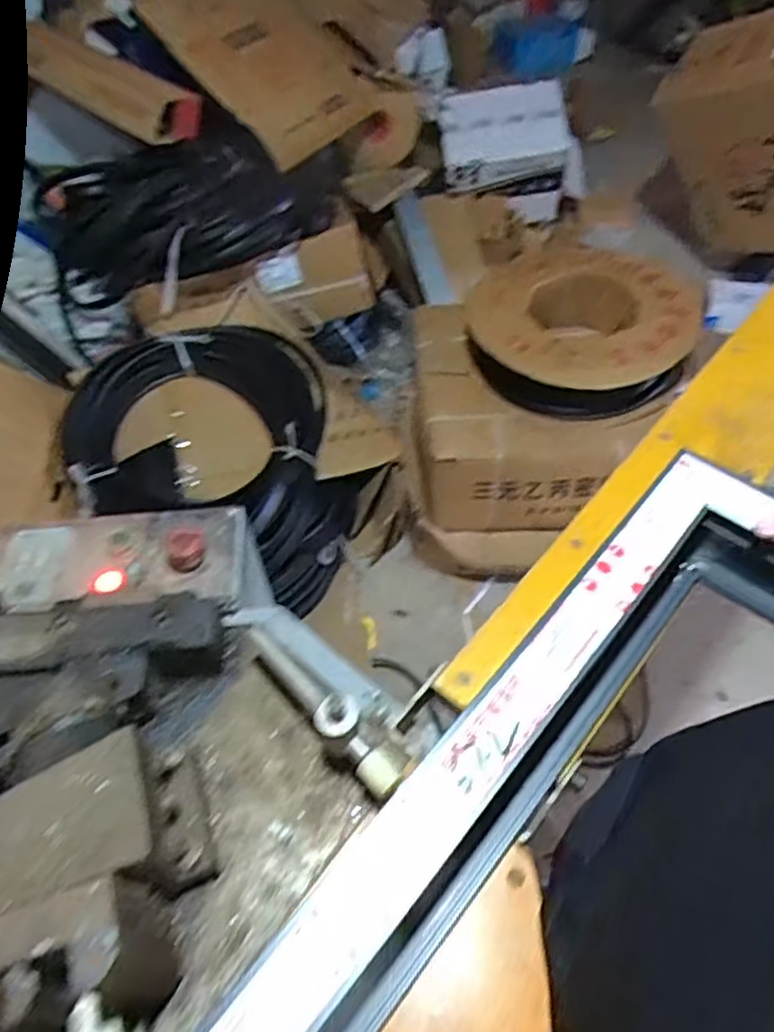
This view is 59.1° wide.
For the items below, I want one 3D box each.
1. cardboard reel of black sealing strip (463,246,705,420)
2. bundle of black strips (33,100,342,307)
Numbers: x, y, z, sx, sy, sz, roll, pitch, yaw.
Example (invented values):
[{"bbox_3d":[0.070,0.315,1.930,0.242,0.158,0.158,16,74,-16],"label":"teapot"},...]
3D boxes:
[{"bbox_3d":[0.408,-0.383,1.439,0.415,0.180,0.413,-1,53,1],"label":"cardboard reel of black sealing strip"},{"bbox_3d":[-0.423,-0.722,1.606,0.740,0.305,0.228,-19,55,-13],"label":"bundle of black strips"}]

